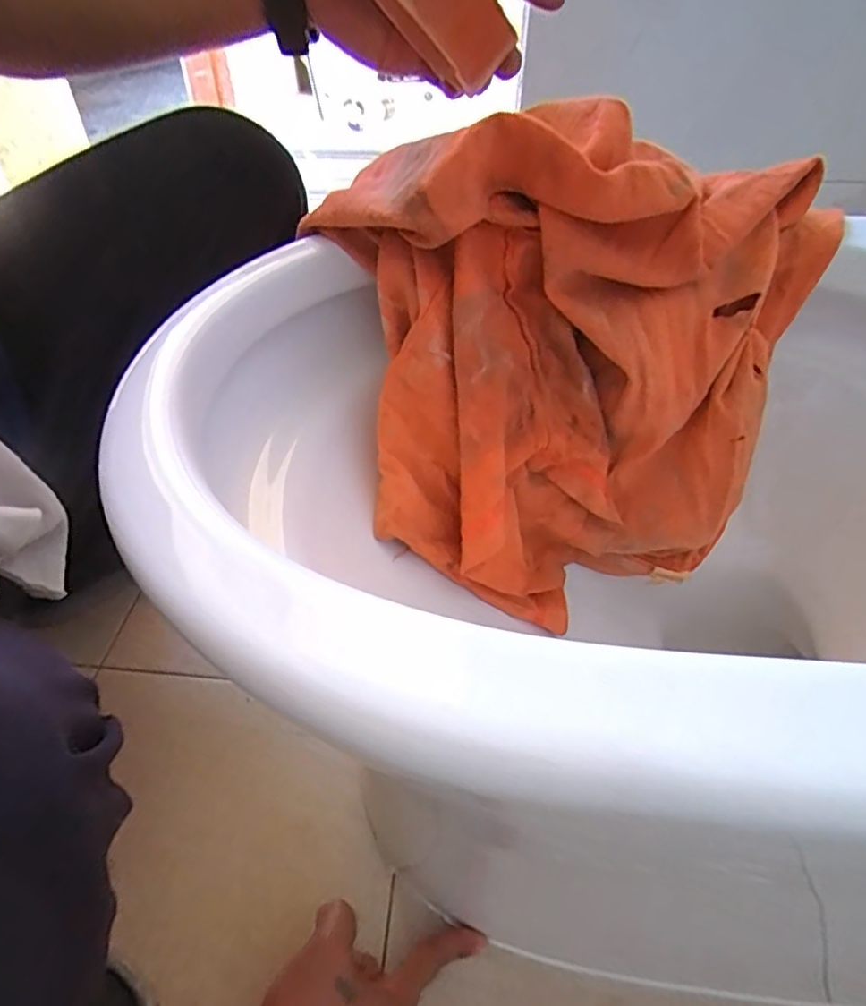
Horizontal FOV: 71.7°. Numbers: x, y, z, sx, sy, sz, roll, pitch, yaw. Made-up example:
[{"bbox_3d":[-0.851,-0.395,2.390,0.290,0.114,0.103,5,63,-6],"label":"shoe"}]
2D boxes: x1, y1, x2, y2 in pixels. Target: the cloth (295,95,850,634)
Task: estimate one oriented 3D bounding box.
[{"bbox_3d":[0.082,-0.079,0.329,0.247,0.202,0.169,-14,44,-16],"label":"cloth"}]

